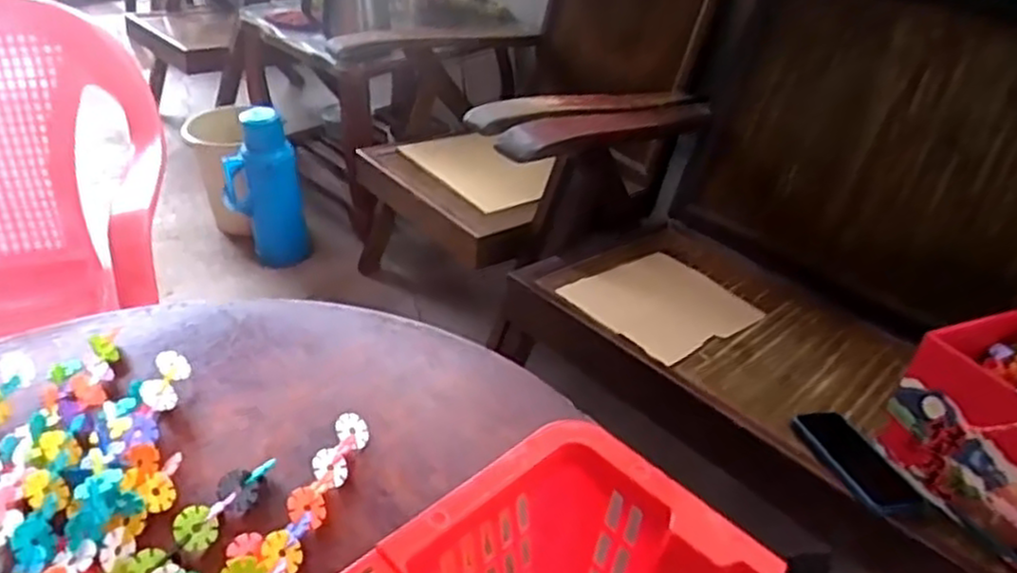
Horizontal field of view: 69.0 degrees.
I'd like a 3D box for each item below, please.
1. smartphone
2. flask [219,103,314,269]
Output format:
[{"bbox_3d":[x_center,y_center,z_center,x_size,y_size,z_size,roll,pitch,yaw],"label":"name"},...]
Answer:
[{"bbox_3d":[0.443,0.220,0.938,0.085,0.012,0.170,-11,38,-19],"label":"smartphone"},{"bbox_3d":[-0.555,-0.206,1.698,0.164,0.358,0.121,-20,42,-29],"label":"flask"}]

